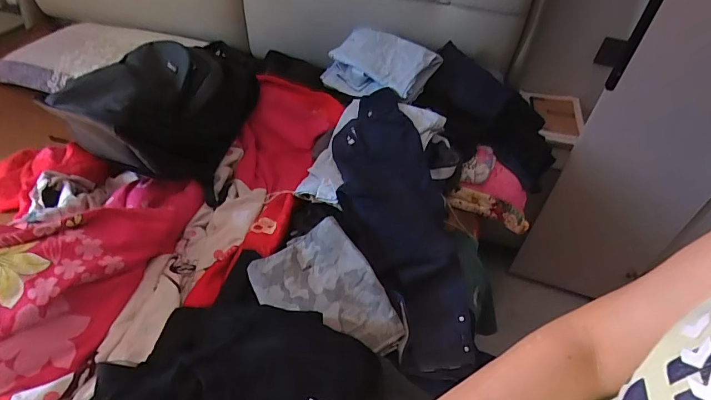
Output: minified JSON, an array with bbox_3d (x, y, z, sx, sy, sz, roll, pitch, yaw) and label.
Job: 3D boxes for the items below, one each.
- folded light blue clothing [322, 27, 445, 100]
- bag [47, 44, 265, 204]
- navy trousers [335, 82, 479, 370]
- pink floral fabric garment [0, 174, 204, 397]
[{"bbox_3d":[0.070,-0.373,1.164,0.284,0.078,0.209,25,64,18],"label":"folded light blue clothing"},{"bbox_3d":[-0.432,-0.219,1.034,0.288,0.251,0.489,11,44,5],"label":"bag"},{"bbox_3d":[0.095,0.027,0.932,0.254,0.109,0.658,-7,61,-13],"label":"navy trousers"},{"bbox_3d":[-0.523,0.126,0.715,0.254,0.178,0.652,24,47,17],"label":"pink floral fabric garment"}]

